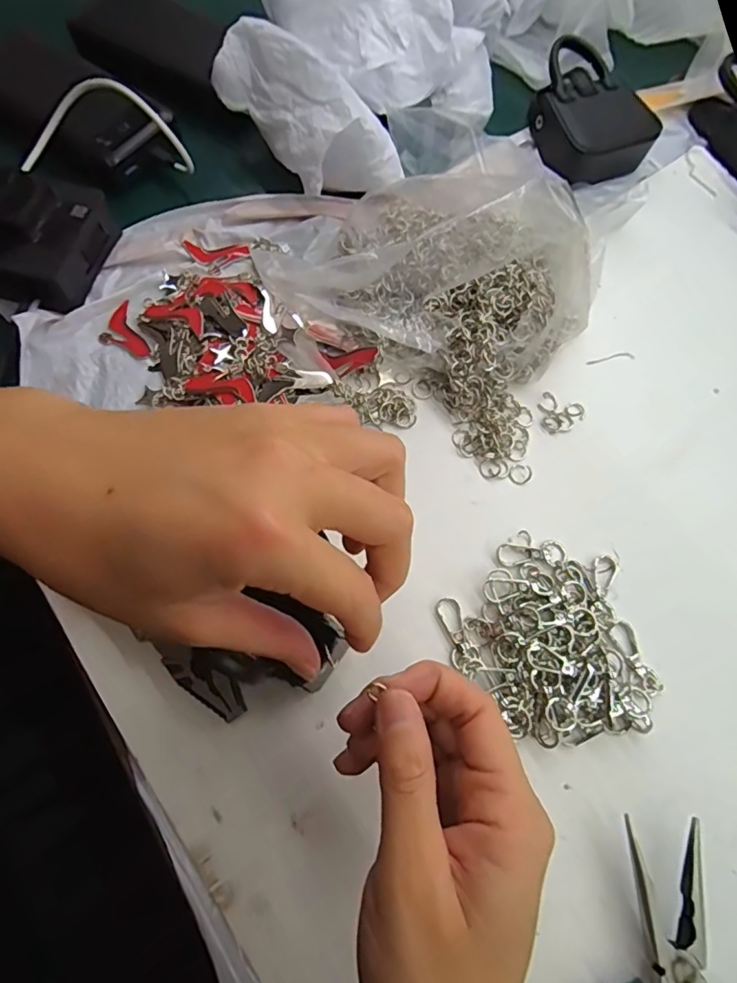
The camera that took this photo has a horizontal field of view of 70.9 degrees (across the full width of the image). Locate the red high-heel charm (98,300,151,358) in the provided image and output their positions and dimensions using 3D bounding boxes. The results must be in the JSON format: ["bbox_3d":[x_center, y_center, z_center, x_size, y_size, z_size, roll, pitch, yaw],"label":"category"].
[{"bbox_3d":[-0.163,-0.103,0.340,0.026,0.008,0.038,-25,74,-9],"label":"red high-heel charm"}]

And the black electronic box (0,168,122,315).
[{"bbox_3d":[-0.214,-0.165,0.334,0.071,0.048,0.080,16,73,4],"label":"black electronic box"}]

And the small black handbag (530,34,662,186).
[{"bbox_3d":[0.158,-0.284,0.392,0.079,0.038,0.097,-25,74,-9],"label":"small black handbag"}]

